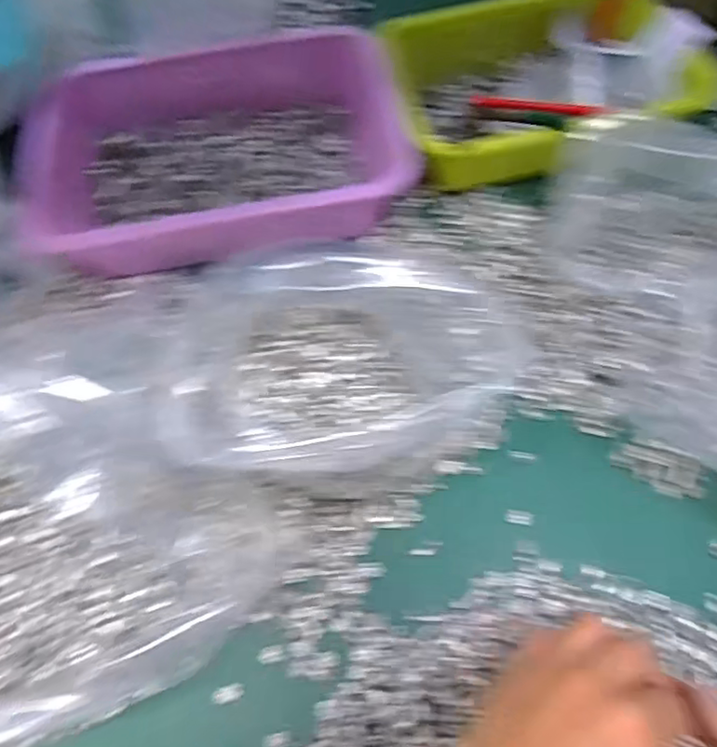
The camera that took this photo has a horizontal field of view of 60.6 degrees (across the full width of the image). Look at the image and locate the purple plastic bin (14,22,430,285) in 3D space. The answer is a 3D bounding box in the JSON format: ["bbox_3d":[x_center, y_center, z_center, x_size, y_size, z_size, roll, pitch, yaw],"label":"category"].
[{"bbox_3d":[-0.121,-0.201,0.537,0.301,0.065,0.213,-10,60,-4],"label":"purple plastic bin"}]

